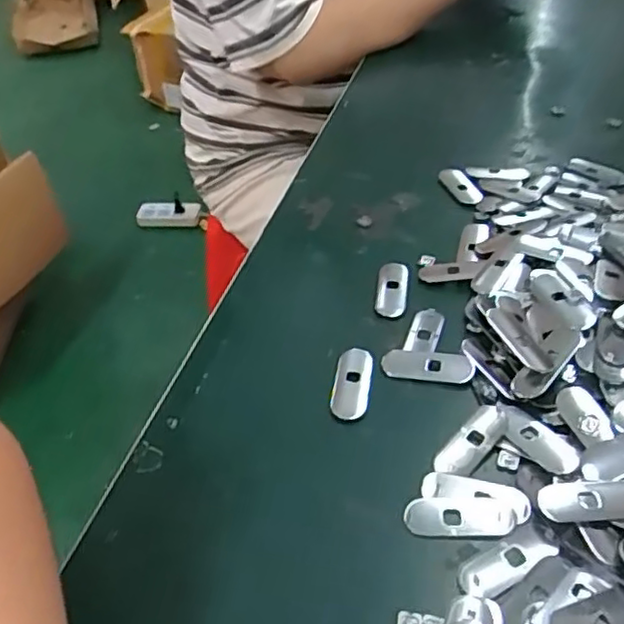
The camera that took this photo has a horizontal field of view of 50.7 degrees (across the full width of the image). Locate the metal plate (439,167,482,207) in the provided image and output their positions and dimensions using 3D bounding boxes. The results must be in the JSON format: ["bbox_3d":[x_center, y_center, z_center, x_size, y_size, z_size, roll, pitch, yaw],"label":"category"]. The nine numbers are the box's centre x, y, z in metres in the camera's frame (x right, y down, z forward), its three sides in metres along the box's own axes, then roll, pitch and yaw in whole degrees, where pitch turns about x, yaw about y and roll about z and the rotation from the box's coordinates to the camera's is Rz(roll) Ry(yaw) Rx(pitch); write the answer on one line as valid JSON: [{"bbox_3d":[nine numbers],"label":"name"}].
[{"bbox_3d":[0.117,-0.100,0.519,0.019,0.004,0.049,-17,43,-12],"label":"metal plate"}]

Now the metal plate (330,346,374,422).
[{"bbox_3d":[0.022,0.041,0.371,0.021,0.005,0.050,4,43,12],"label":"metal plate"}]

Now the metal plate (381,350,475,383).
[{"bbox_3d":[0.065,0.030,0.375,0.050,0.005,0.017,6,43,14],"label":"metal plate"}]

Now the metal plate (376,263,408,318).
[{"bbox_3d":[0.053,-0.016,0.436,0.020,0.004,0.048,2,43,9],"label":"metal plate"}]

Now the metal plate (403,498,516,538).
[{"bbox_3d":[0.069,0.095,0.307,0.050,0.004,0.018,0,42,8],"label":"metal plate"}]

